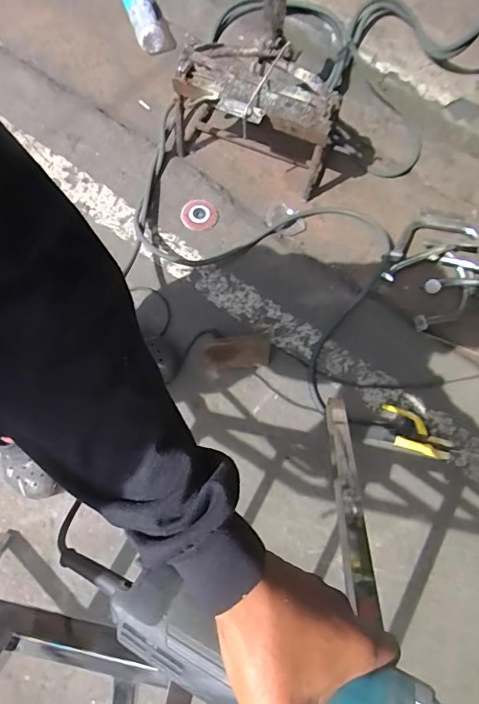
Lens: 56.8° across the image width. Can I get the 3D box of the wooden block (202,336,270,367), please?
[{"bbox_3d":[-0.004,-0.003,1.039,0.152,0.090,0.035,-3,45,-1],"label":"wooden block"}]

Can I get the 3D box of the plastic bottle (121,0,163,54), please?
[{"bbox_3d":[-0.291,-1.015,1.324,0.088,0.059,0.230,-25,94,-8],"label":"plastic bottle"}]

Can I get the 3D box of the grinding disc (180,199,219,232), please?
[{"bbox_3d":[-0.106,-0.361,1.163,0.095,0.019,0.088,0,73,-1],"label":"grinding disc"}]

